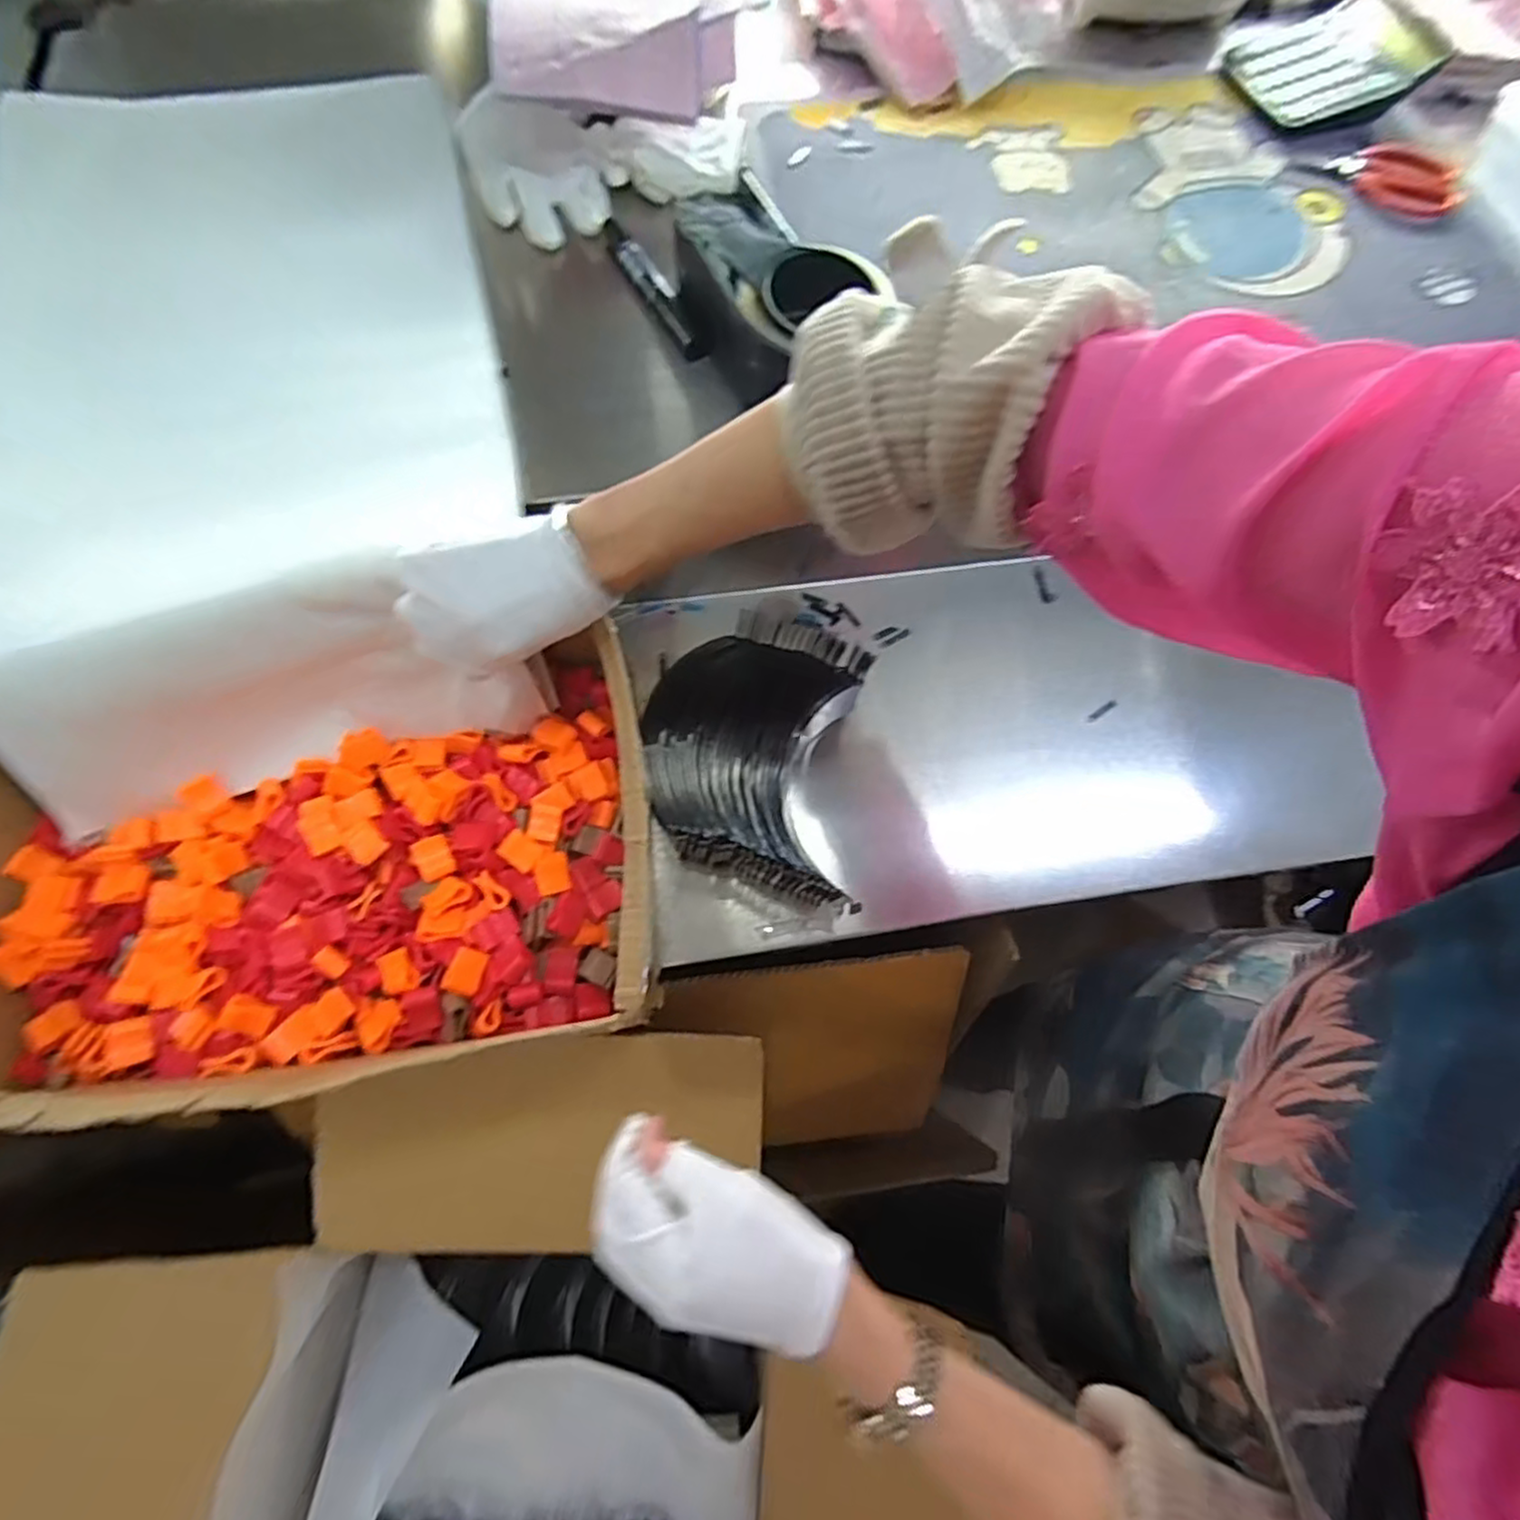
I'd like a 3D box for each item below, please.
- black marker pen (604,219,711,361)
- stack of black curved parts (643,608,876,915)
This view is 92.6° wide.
[{"bbox_3d":[-0.080,-0.344,0.529,0.018,0.025,0.139,-31,74,-12],"label":"black marker pen"},{"bbox_3d":[-0.005,-0.005,0.539,0.153,0.071,0.199,7,70,0],"label":"stack of black curved parts"}]

